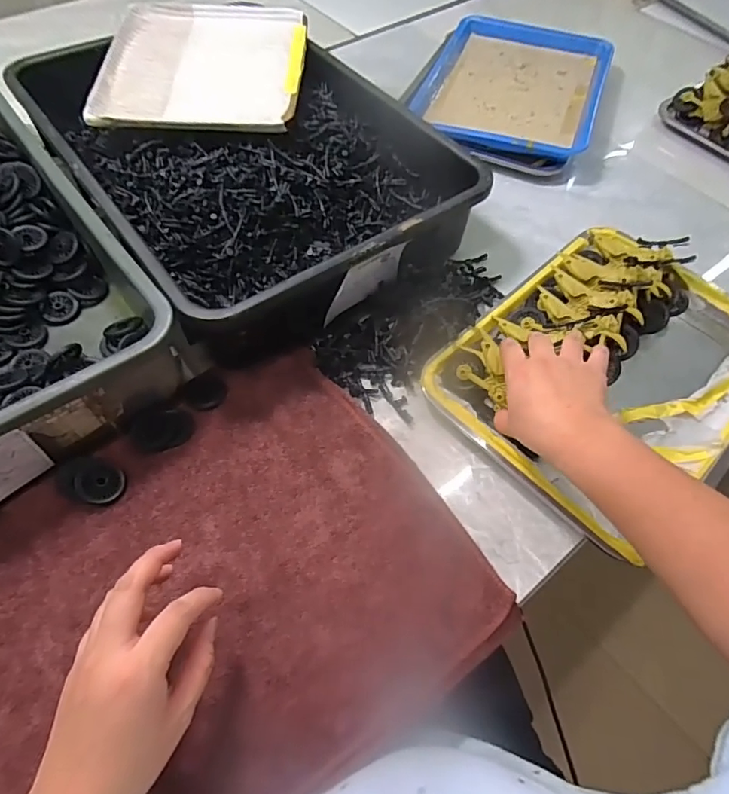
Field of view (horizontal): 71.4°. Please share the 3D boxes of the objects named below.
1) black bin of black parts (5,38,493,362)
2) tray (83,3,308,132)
[{"bbox_3d":[-0.145,-0.288,0.613,0.367,0.100,0.506,-30,64,-19],"label":"black bin of black parts"},{"bbox_3d":[-0.199,-0.424,0.642,0.239,0.017,0.247,1,64,-2],"label":"tray"}]

